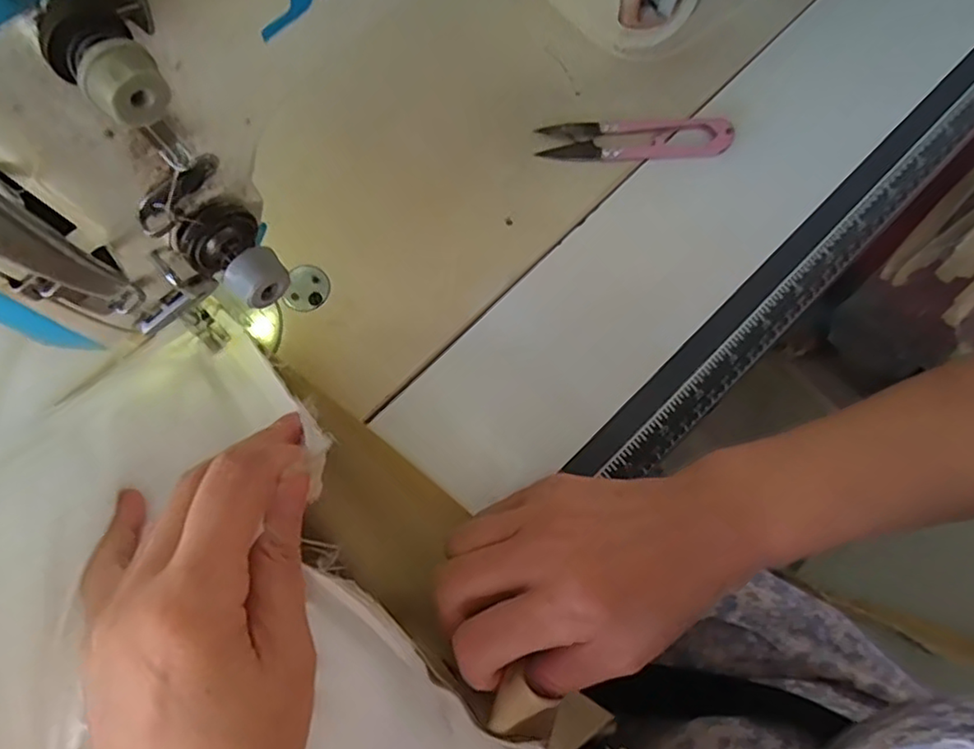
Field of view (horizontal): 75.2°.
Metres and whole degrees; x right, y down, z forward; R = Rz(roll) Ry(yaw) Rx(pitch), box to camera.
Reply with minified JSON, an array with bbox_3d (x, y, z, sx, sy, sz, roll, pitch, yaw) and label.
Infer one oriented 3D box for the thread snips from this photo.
[{"bbox_3d":[0.079,-0.125,0.335,0.100,0.013,0.020,2,76,1],"label":"thread snips"}]

